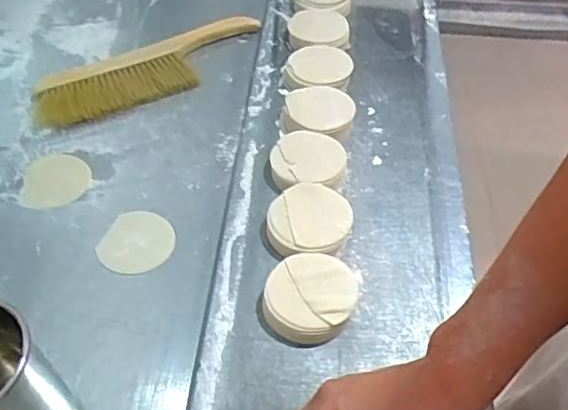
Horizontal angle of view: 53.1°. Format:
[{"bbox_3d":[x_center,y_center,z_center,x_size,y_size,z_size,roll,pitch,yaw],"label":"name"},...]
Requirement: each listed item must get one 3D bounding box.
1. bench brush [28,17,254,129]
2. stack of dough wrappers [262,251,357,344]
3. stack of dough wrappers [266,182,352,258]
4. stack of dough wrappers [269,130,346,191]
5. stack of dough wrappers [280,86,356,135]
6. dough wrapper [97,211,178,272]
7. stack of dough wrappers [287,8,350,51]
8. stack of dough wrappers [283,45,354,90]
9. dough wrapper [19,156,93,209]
[{"bbox_3d":[-0.181,-0.197,0.801,0.342,0.026,0.106,-24,55,-17],"label":"bench brush"},{"bbox_3d":[0.026,0.087,0.552,0.083,0.022,0.092,19,55,15],"label":"stack of dough wrappers"},{"bbox_3d":[0.027,0.018,0.616,0.085,0.034,0.094,8,53,8],"label":"stack of dough wrappers"},{"bbox_3d":[0.029,-0.050,0.668,0.089,0.034,0.085,-9,52,-6],"label":"stack of dough wrappers"},{"bbox_3d":[0.043,-0.117,0.717,0.091,0.027,0.084,-5,52,-3],"label":"stack of dough wrappers"},{"bbox_3d":[-0.160,0.039,0.622,0.076,0.004,0.077,-1,52,1],"label":"dough wrapper"},{"bbox_3d":[0.052,-0.259,0.831,0.097,0.026,0.085,-14,53,-10],"label":"stack of dough wrappers"},{"bbox_3d":[0.047,-0.187,0.777,0.091,0.029,0.094,-3,52,-1],"label":"stack of dough wrappers"},{"bbox_3d":[-0.271,-0.030,0.679,0.076,0.005,0.080,1,51,-1],"label":"dough wrapper"}]

